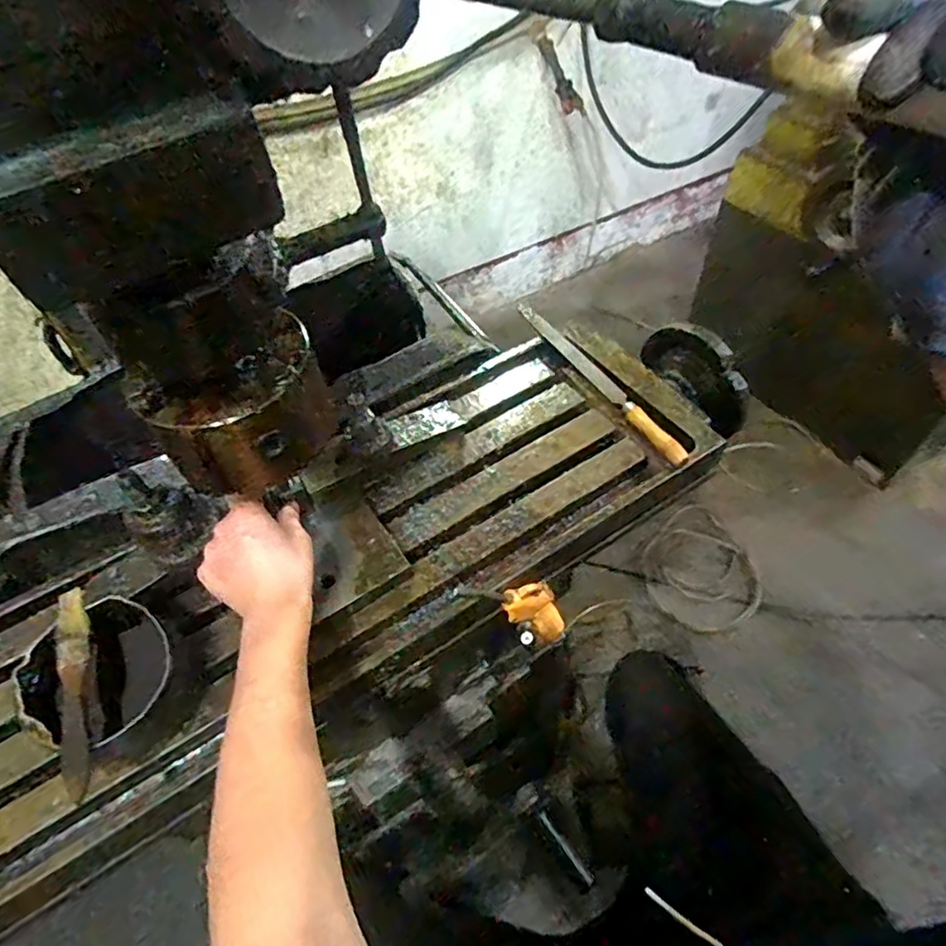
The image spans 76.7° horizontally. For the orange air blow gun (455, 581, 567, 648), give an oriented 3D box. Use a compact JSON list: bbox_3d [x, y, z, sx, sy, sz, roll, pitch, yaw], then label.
[{"bbox_3d":[0.048,0.120,0.549,0.055,0.191,0.026,-34,54,7],"label":"orange air blow gun"}]

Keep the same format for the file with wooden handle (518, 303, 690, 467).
[{"bbox_3d":[0.133,-0.105,0.639,0.024,0.025,0.277,-24,54,-15],"label":"file with wooden handle"}]

